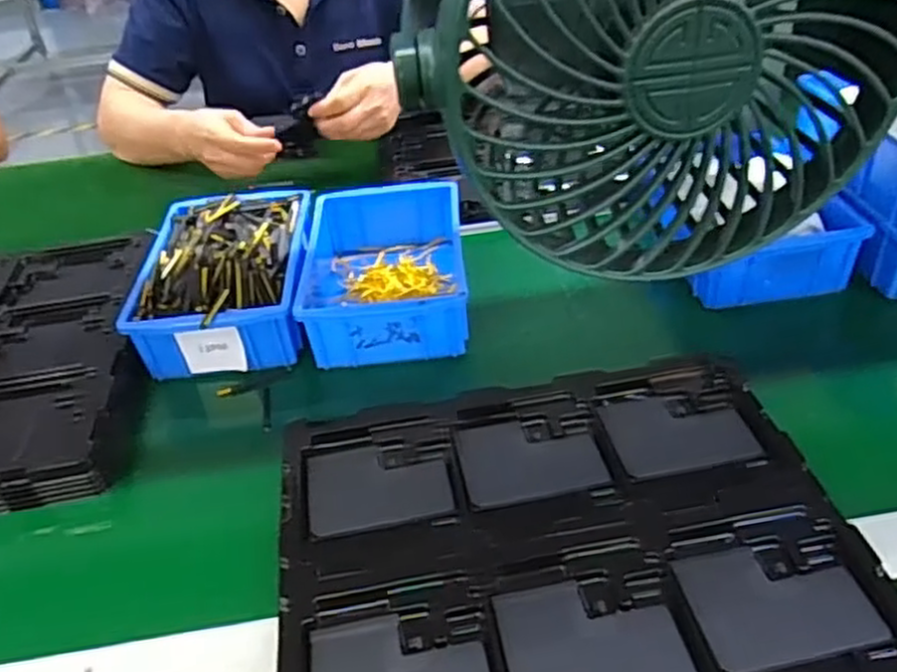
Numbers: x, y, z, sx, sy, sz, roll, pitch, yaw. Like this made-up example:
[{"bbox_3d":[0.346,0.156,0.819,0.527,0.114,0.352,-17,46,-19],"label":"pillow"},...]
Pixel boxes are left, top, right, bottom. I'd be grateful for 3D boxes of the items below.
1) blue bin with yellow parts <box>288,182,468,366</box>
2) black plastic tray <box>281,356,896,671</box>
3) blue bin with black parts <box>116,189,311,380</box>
[{"bbox_3d":[-0.058,-0.054,0.651,0.128,0.063,0.172,-6,39,-1],"label":"blue bin with yellow parts"},{"bbox_3d":[0.069,0.126,0.432,0.322,0.020,0.279,-9,41,-3],"label":"black plastic tray"},{"bbox_3d":[-0.192,-0.059,0.656,0.139,0.059,0.201,-7,41,-1],"label":"blue bin with black parts"}]

